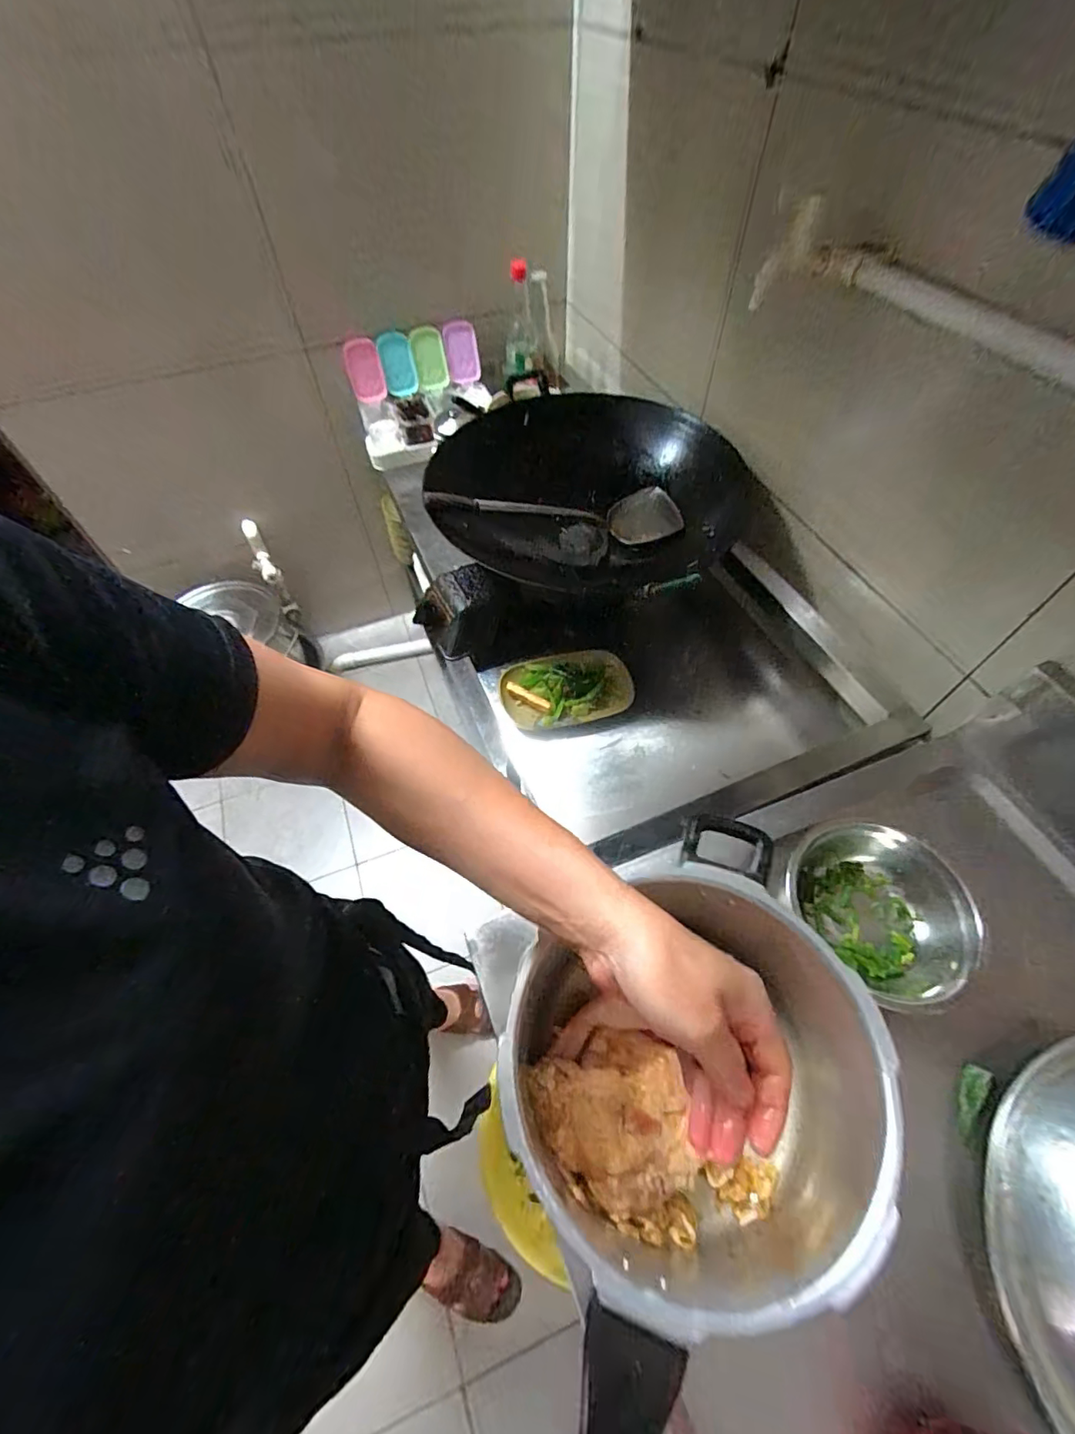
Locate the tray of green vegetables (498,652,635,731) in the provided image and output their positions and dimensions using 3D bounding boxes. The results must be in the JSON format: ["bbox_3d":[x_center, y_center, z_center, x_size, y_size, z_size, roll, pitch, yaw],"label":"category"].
[{"bbox_3d":[0.044,-0.045,0.827,0.197,0.039,0.125,-10,57,-5],"label":"tray of green vegetables"}]

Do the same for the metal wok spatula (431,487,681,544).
[{"bbox_3d":[0.031,-0.320,0.822,0.393,0.057,0.093,-1,55,-19],"label":"metal wok spatula"}]

